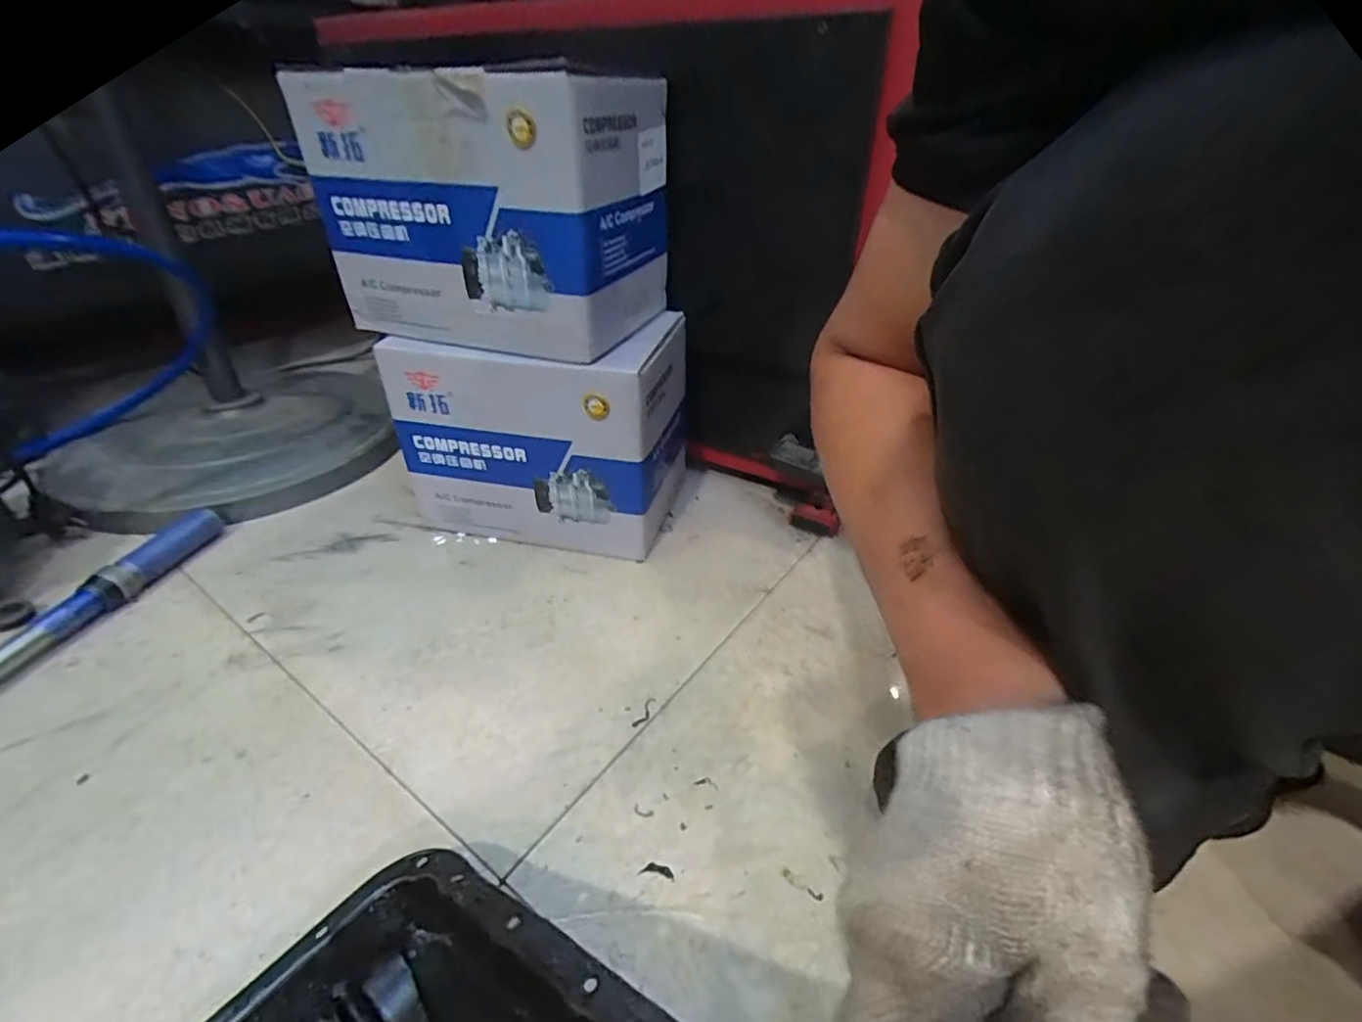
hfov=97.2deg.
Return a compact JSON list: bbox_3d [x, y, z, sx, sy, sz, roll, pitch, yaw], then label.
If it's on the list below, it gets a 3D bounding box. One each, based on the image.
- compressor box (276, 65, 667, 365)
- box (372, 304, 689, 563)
[{"bbox_3d":[-0.179,-0.292,0.586,0.288,0.209,0.183,9,35,13],"label":"compressor box"},{"bbox_3d":[-0.150,-0.098,0.692,0.280,0.223,0.177,6,35,9],"label":"box"}]

